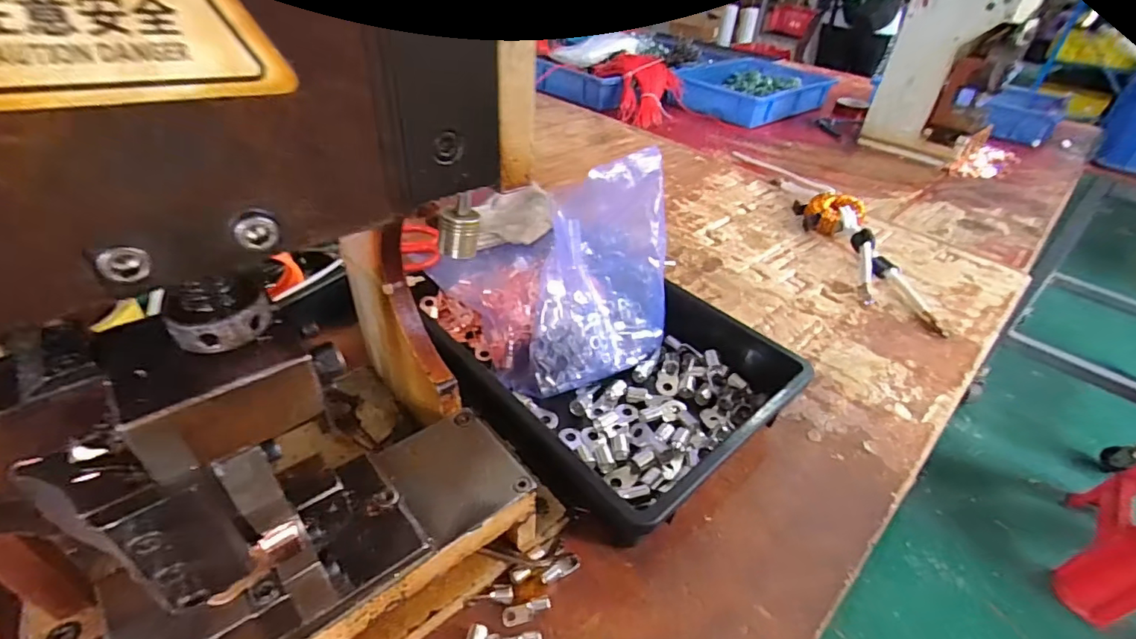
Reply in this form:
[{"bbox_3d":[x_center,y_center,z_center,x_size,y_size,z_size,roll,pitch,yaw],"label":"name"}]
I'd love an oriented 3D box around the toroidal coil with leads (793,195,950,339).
[{"bbox_3d":[0.419,-0.093,0.725,0.092,0.047,0.300,1,39,-4],"label":"toroidal coil with leads"}]

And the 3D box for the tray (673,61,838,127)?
[{"bbox_3d":[0.478,-0.616,1.362,0.471,0.062,0.299,-29,49,-36],"label":"tray"}]

